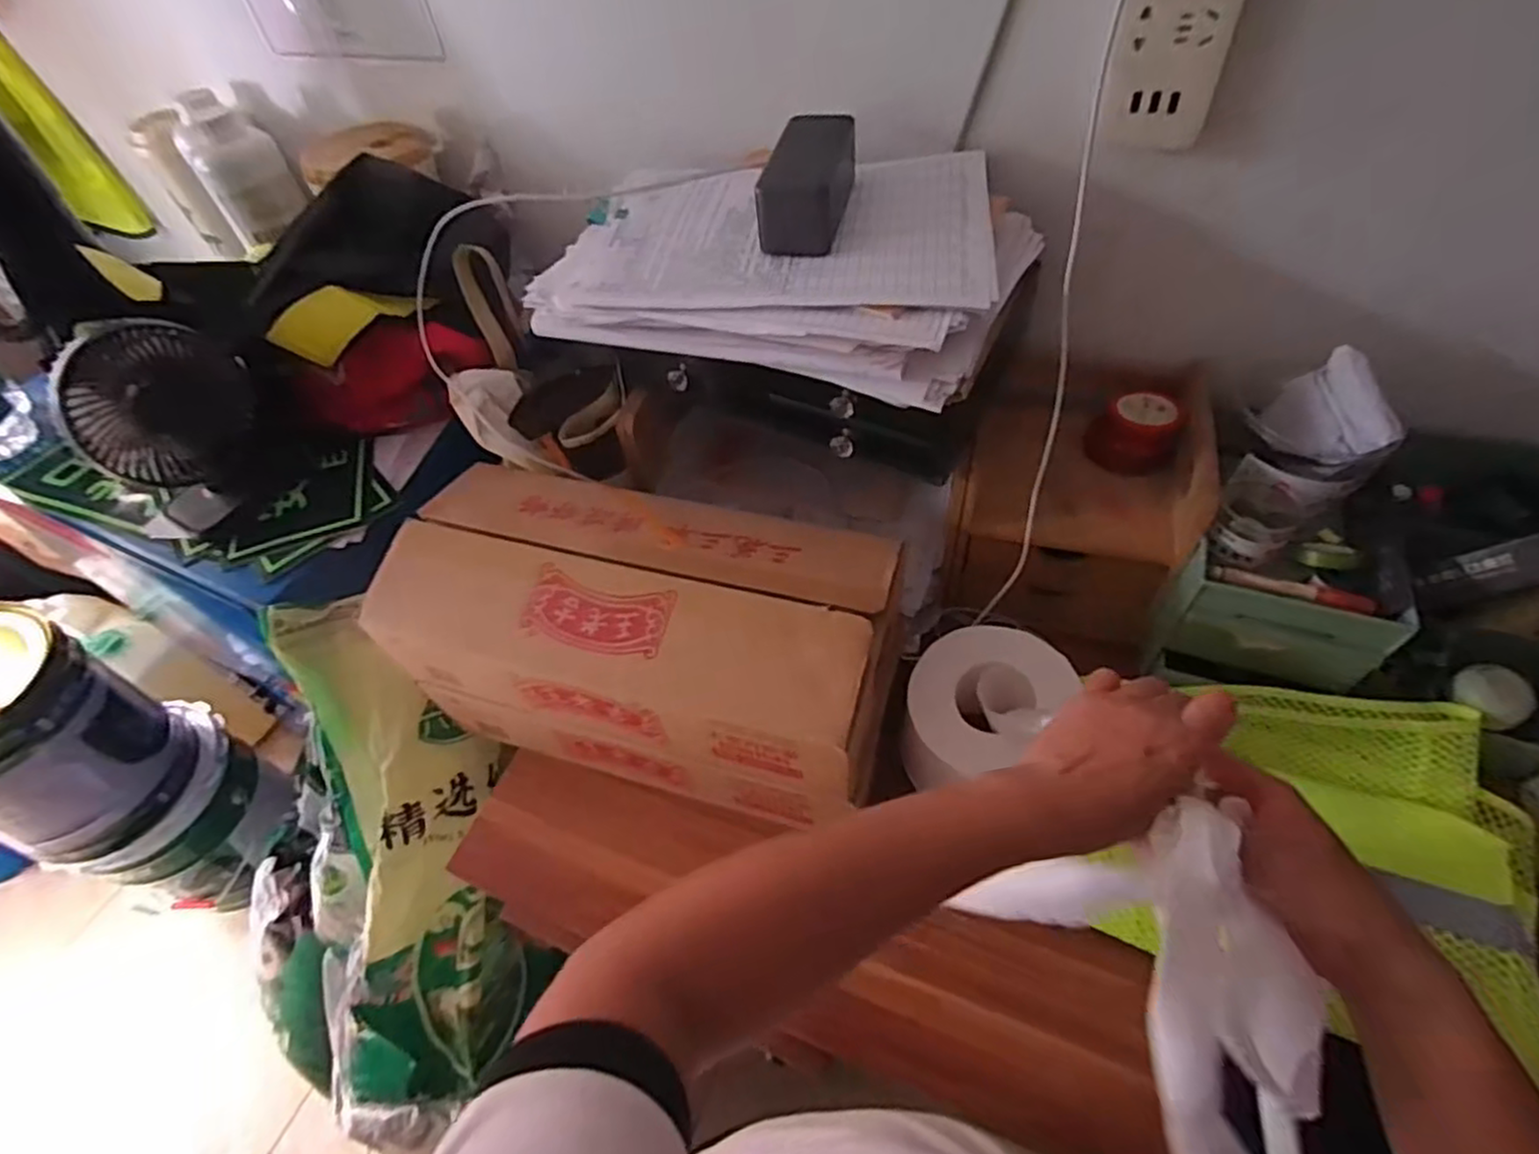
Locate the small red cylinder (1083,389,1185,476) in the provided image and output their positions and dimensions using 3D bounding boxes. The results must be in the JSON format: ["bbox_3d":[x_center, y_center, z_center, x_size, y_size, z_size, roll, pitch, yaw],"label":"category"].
[{"bbox_3d":[0.336,-0.136,0.648,0.077,0.051,0.067,19,56,19],"label":"small red cylinder"}]

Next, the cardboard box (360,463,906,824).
[{"bbox_3d":[-0.108,0.047,0.602,0.397,0.186,0.193,12,54,14],"label":"cardboard box"}]

